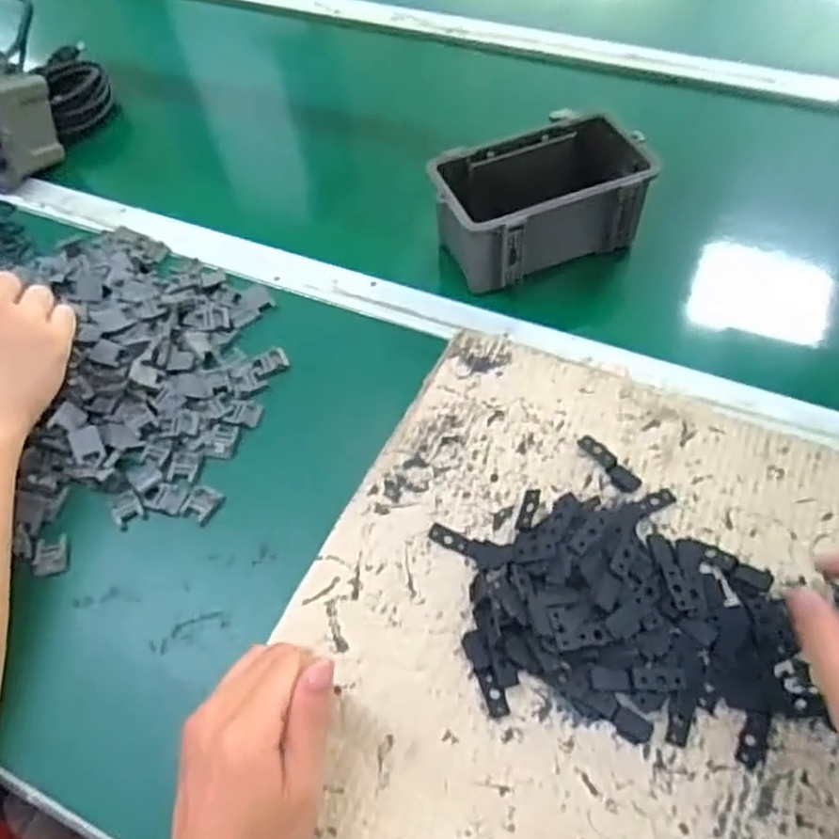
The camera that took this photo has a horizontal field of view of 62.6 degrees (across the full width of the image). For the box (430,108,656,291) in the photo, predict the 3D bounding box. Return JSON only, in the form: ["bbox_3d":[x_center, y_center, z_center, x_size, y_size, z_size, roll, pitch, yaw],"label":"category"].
[{"bbox_3d":[0.101,-0.186,0.594,0.173,0.079,0.107,-22,57,-10],"label":"box"}]

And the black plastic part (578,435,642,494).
[{"bbox_3d":[0.132,0.030,0.481,0.016,0.005,0.052,-34,60,-18],"label":"black plastic part"}]

